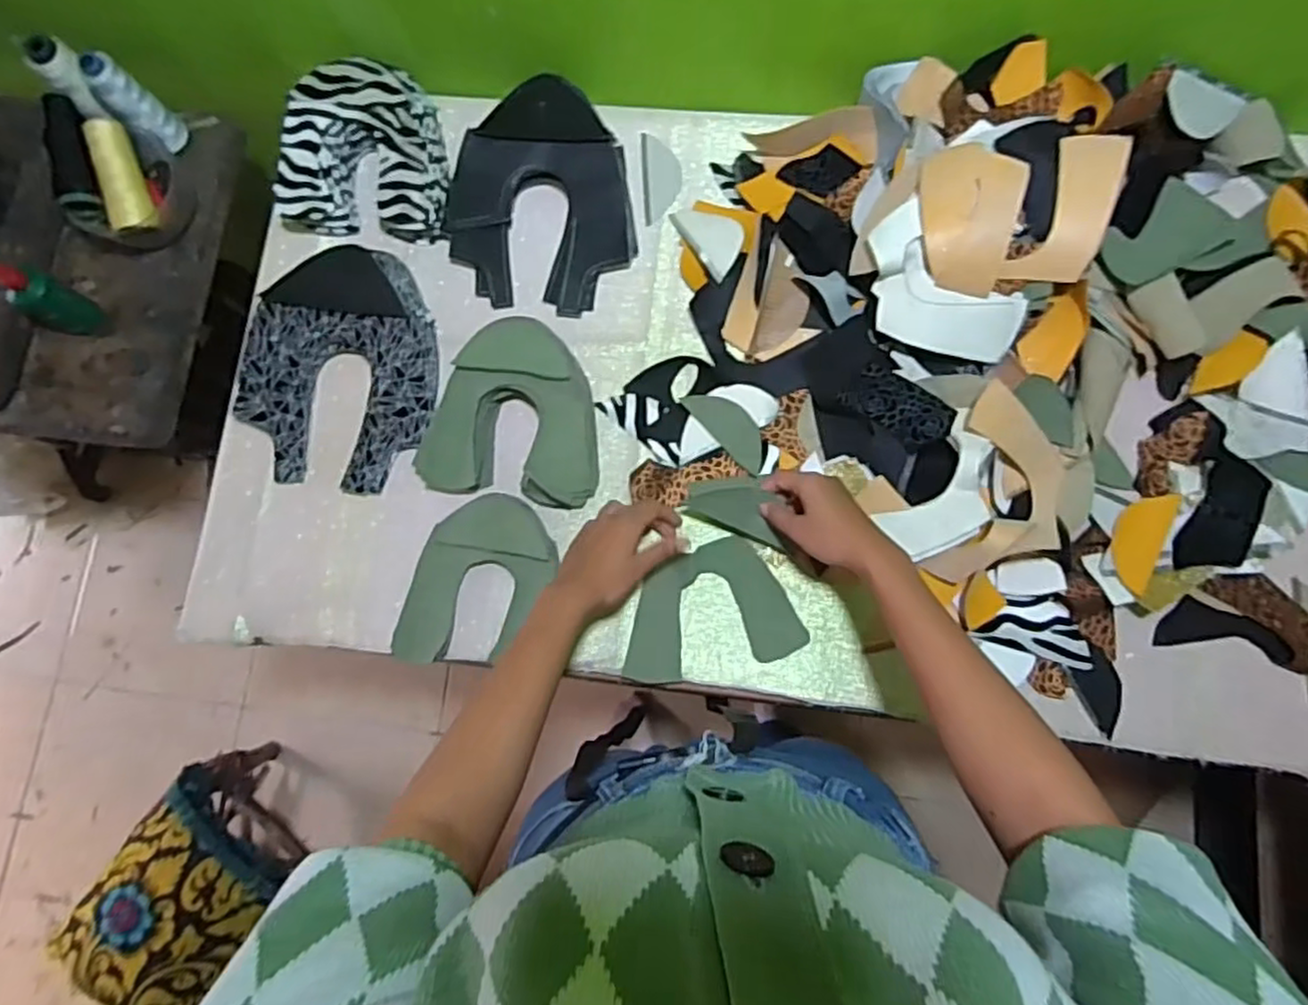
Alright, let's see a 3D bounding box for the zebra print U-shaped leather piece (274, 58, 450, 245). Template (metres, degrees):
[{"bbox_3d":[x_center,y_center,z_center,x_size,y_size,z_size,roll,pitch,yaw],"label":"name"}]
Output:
[{"bbox_3d":[-0.302,-0.367,0.744,0.173,0.075,0.160,3,80,4],"label":"zebra print U-shaped leather piece"}]

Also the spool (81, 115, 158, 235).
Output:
[{"bbox_3d":[-0.557,-0.342,0.750,0.036,0.047,0.125,-13,83,4],"label":"spool"}]

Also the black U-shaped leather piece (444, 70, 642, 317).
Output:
[{"bbox_3d":[-0.120,-0.314,0.734,0.194,0.055,0.229,-2,79,3],"label":"black U-shaped leather piece"}]

